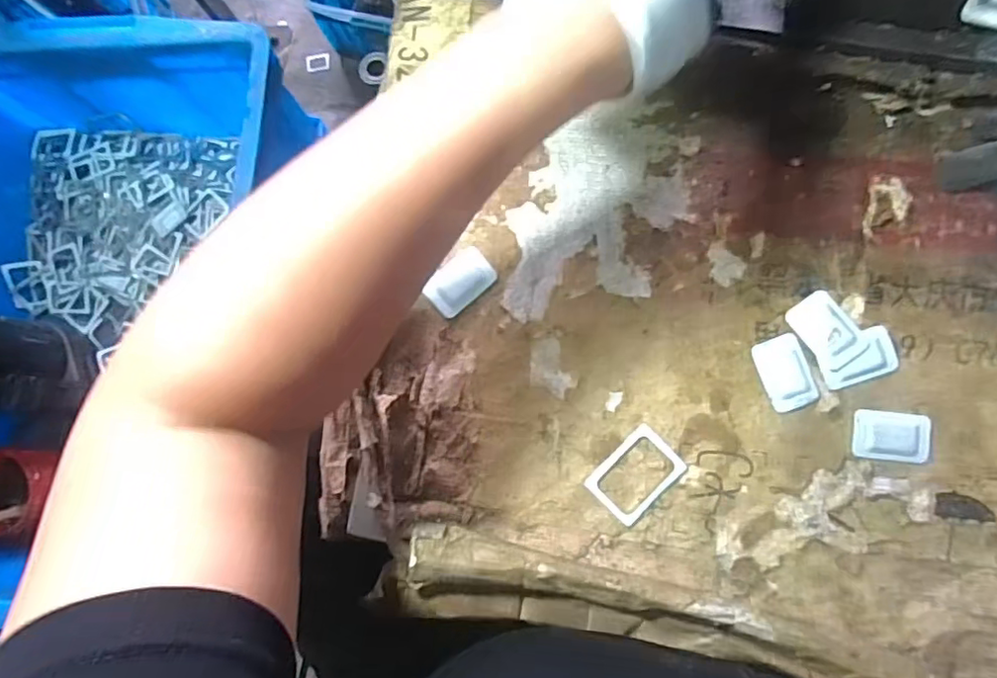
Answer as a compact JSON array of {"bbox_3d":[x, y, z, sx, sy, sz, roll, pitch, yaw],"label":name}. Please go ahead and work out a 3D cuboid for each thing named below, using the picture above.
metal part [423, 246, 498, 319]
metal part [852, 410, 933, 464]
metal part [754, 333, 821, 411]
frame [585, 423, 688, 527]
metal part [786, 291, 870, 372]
[{"bbox_3d":[-0.022,-0.033,0.346,0.041,0.005,0.026,-38,82,0],"label":"metal part"},{"bbox_3d":[0.216,0.053,0.321,0.039,0.004,0.027,6,84,5],"label":"metal part"},{"bbox_3d":[0.160,0.019,0.326,0.026,0.004,0.041,-21,83,2],"label":"metal part"},{"bbox_3d":[0.078,0.077,0.330,0.049,0.004,0.036,-45,83,-1],"label":"frame"},{"bbox_3d":[0.182,-0.005,0.324,0.026,0.006,0.041,-35,82,0],"label":"metal part"}]

